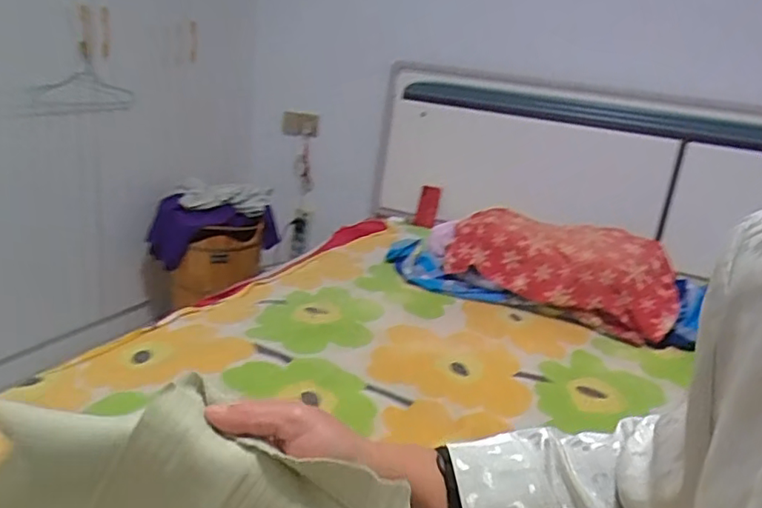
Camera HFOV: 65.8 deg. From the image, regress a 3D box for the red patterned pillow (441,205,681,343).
[{"bbox_3d":[0.471,0.043,1.593,0.596,0.218,0.258,13,19,18],"label":"red patterned pillow"}]

